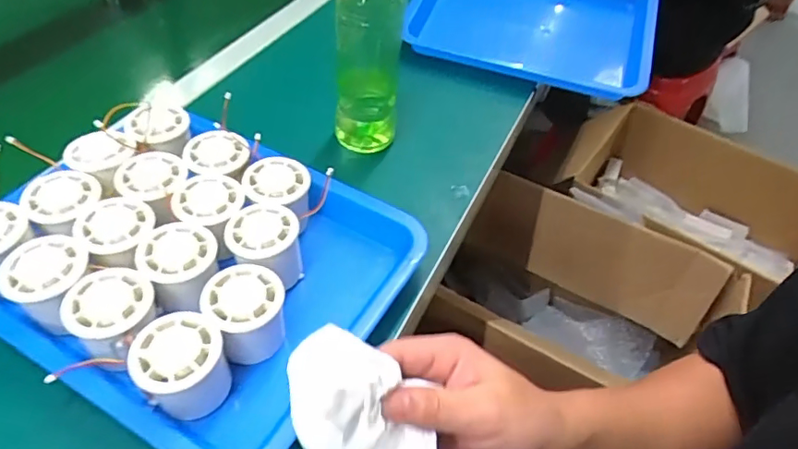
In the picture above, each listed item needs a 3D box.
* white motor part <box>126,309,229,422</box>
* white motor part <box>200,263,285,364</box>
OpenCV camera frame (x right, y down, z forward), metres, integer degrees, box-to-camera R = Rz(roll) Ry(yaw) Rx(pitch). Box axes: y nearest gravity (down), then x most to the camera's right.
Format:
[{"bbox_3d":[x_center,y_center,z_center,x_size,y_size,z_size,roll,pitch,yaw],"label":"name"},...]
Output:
[{"bbox_3d":[-0.145,0.101,0.369,0.063,0.052,0.059,37,54,27],"label":"white motor part"},{"bbox_3d":[-0.114,0.071,0.407,0.054,0.063,0.052,3,46,-3],"label":"white motor part"}]

